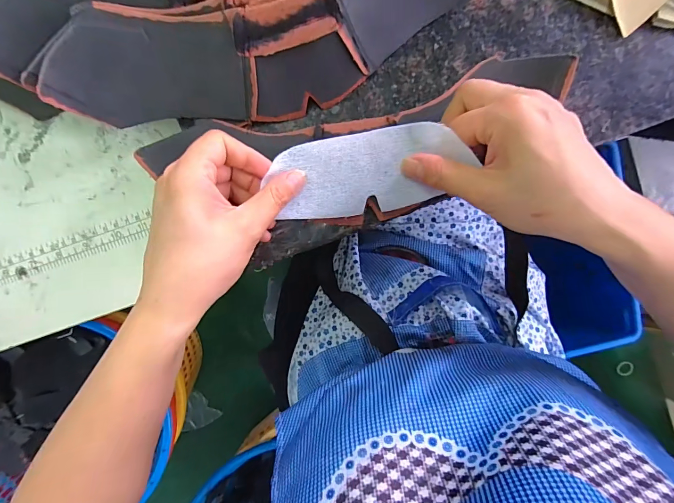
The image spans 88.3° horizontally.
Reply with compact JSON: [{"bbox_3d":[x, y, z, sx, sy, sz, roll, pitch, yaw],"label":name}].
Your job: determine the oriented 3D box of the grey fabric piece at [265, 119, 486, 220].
[{"bbox_3d":[0.023,-0.057,0.253,0.132,0.024,0.059,-11,104,0],"label":"grey fabric piece"}]

